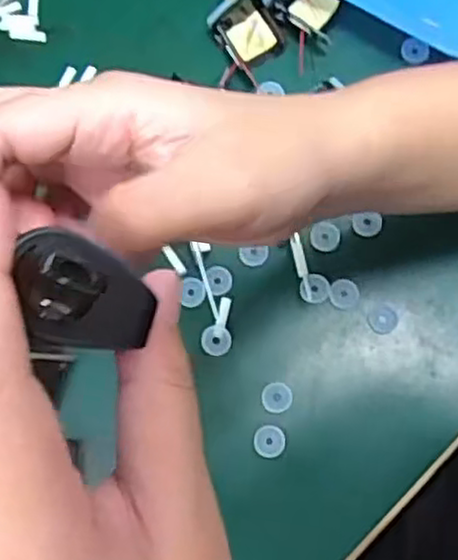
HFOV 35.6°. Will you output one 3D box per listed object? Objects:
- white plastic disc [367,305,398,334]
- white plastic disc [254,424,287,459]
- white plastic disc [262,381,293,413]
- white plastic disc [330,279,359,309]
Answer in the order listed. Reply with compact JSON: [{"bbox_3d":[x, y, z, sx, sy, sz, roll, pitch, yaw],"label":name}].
[{"bbox_3d":[0.090,0.023,0.418,0.017,0.004,0.016,-1,75,2],"label":"white plastic disc"},{"bbox_3d":[0.023,0.091,0.402,0.017,0.004,0.017,6,75,4],"label":"white plastic disc"},{"bbox_3d":[0.028,0.068,0.409,0.017,0.008,0.017,-1,75,2],"label":"white plastic disc"},{"bbox_3d":[0.067,0.008,0.416,0.018,0.004,0.017,-1,75,2],"label":"white plastic disc"}]

